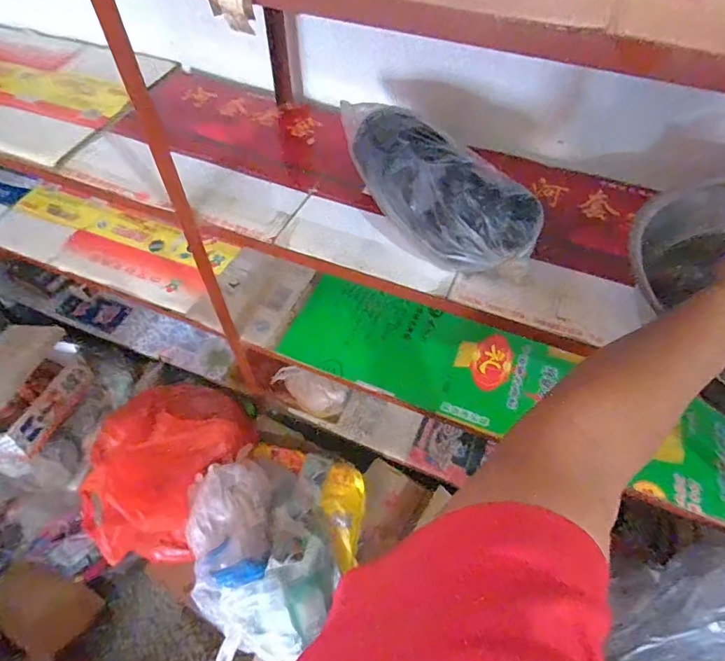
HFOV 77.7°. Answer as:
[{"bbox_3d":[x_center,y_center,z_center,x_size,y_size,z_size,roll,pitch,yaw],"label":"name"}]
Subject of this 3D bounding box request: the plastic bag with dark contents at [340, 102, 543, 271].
[{"bbox_3d":[0.074,-0.185,0.584,0.110,0.113,0.317,-31,59,-21],"label":"plastic bag with dark contents"}]

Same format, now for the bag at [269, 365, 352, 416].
[{"bbox_3d":[-0.128,0.144,1.070,0.181,0.071,0.074,16,55,11],"label":"bag"}]

